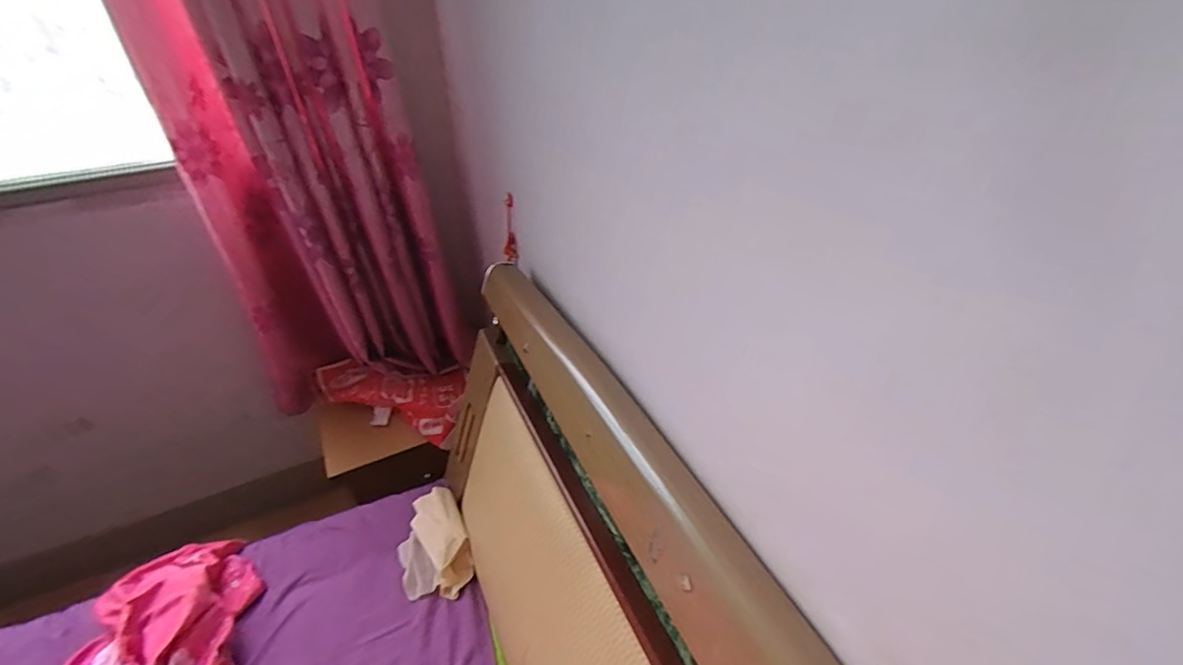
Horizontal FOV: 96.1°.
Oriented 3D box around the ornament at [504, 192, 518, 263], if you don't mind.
[{"bbox_3d":[-0.151,-0.189,0.975,0.024,0.130,0.024,-5,41,-6],"label":"ornament"}]

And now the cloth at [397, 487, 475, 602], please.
[{"bbox_3d":[-0.298,0.397,0.994,0.127,0.055,0.199,-15,43,-17],"label":"cloth"}]

